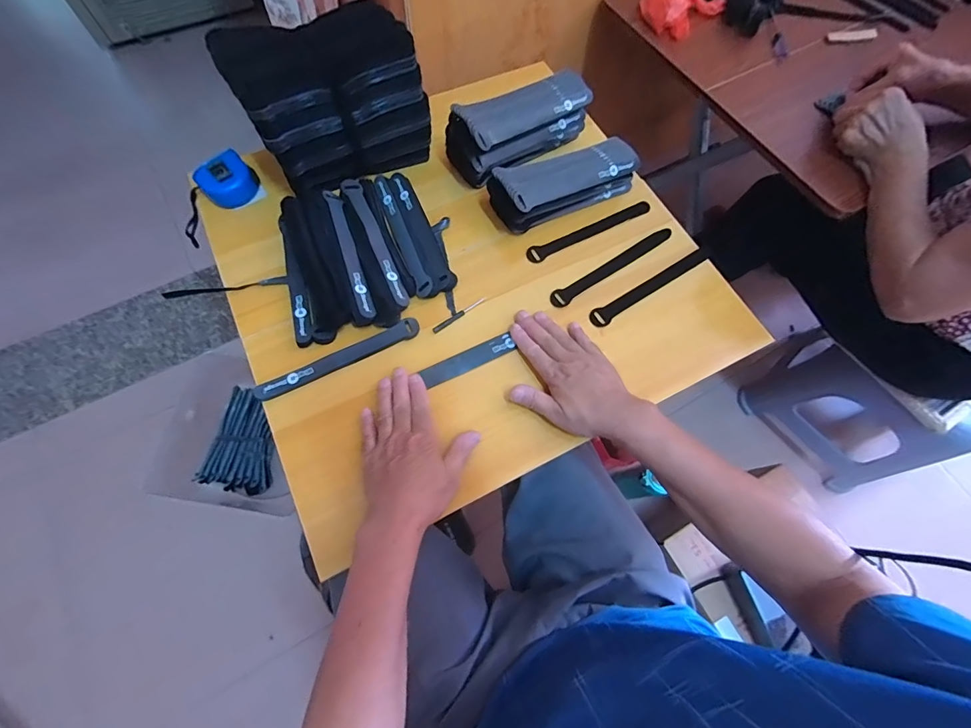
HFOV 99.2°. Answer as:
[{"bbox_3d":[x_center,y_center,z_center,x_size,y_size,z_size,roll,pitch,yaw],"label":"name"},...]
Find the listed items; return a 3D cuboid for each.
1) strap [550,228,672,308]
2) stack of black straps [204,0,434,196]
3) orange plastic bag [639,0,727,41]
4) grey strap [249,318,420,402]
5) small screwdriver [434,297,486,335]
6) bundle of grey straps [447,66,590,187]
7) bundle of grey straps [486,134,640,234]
[{"bbox_3d":[0.171,-0.134,0.564,0.199,0.010,0.024,-33,65,-12],"label":"strap"},{"bbox_3d":[-0.186,-0.326,0.522,0.209,0.167,0.094,-25,72,-11],"label":"stack of black straps"},{"bbox_3d":[0.333,-0.617,0.705,0.132,0.037,0.111,28,70,8],"label":"orange plastic bag"},{"bbox_3d":[-0.175,-0.006,0.498,0.199,0.012,0.024,-25,72,-11],"label":"grey strap"},{"bbox_3d":[-0.034,-0.063,0.528,0.080,0.005,0.008,-38,75,-15],"label":"small screwdriver"},{"bbox_3d":[0.051,-0.340,0.591,0.209,0.090,0.083,-33,74,-14],"label":"bundle of grey straps"},{"bbox_3d":[0.109,-0.254,0.575,0.210,0.060,0.078,-26,72,-12],"label":"bundle of grey straps"}]

